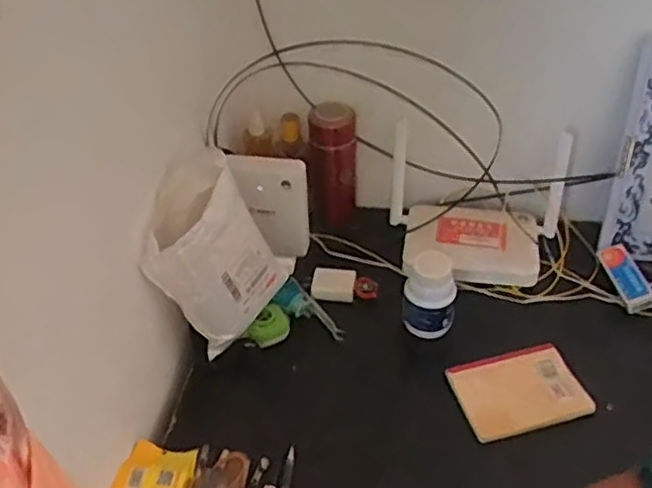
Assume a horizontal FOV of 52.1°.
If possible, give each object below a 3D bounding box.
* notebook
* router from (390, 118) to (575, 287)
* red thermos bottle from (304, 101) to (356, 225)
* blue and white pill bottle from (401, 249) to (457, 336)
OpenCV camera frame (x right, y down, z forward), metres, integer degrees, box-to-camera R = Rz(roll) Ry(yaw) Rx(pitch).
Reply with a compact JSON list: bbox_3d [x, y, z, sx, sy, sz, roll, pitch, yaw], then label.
[{"bbox_3d":[0.234,0.178,0.821,0.148,0.021,0.113,-14,42,-12],"label":"notebook"},{"bbox_3d":[0.217,-0.045,0.961,0.254,0.152,0.183,5,42,9],"label":"router"},{"bbox_3d":[0.011,-0.122,1.020,0.072,0.183,0.088,2,41,5],"label":"red thermos bottle"},{"bbox_3d":[0.137,0.068,0.869,0.067,0.105,0.061,13,44,18],"label":"blue and white pill bottle"}]

